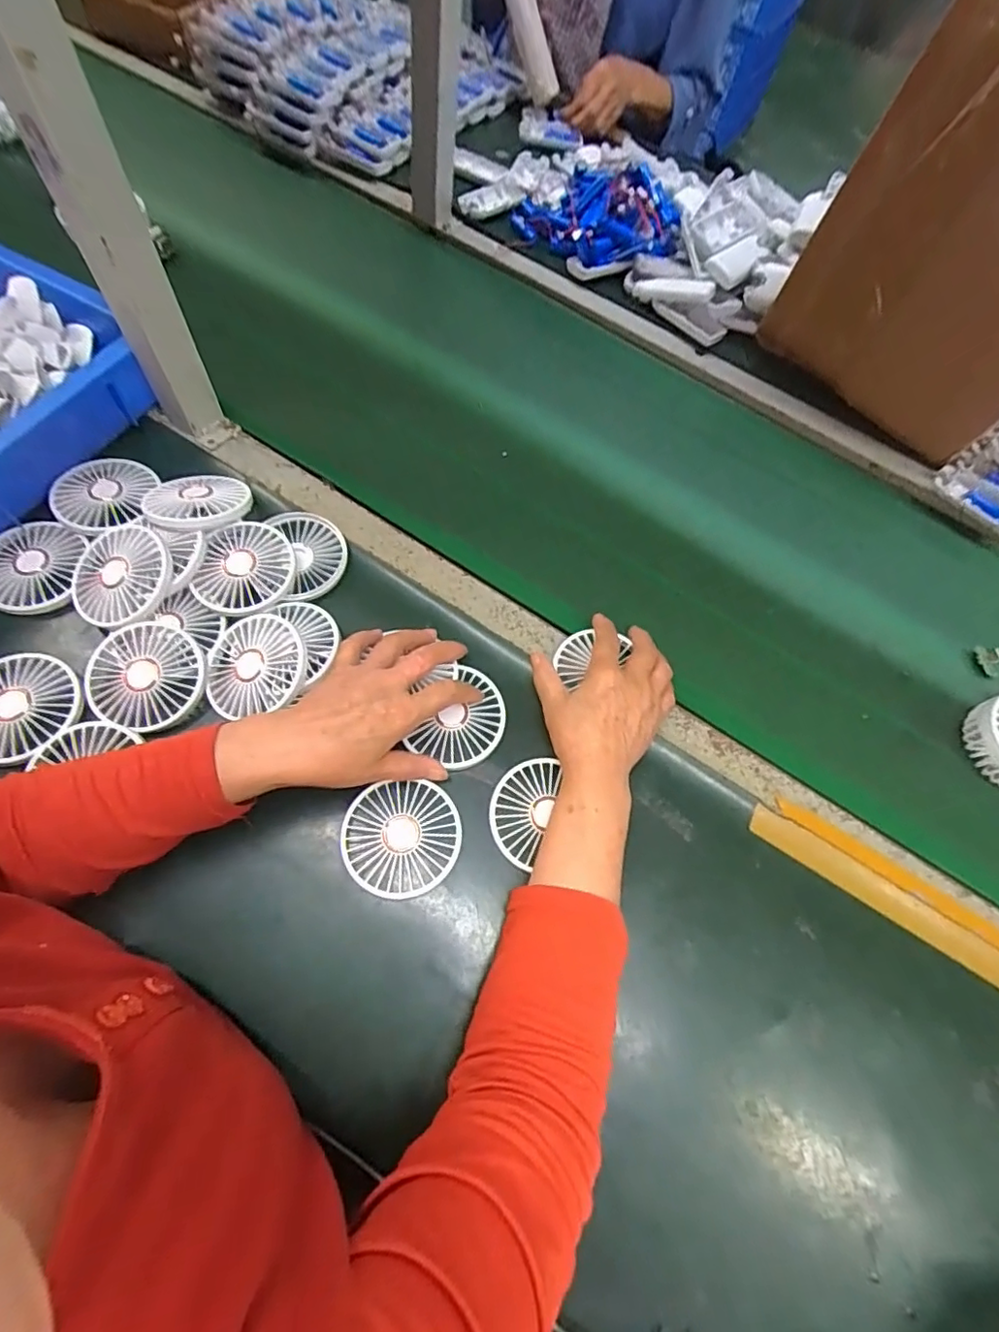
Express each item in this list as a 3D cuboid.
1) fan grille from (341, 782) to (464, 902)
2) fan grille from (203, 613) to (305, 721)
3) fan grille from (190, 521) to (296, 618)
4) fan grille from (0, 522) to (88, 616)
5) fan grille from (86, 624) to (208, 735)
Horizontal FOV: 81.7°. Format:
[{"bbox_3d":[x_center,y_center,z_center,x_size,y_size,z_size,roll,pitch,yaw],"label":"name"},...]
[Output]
[{"bbox_3d":[-0.074,0.131,0.437,0.084,0.012,0.080,0,66,-7],"label":"fan grille"},{"bbox_3d":[-0.195,0.001,0.461,0.082,0.014,0.084,-16,70,7],"label":"fan grille"},{"bbox_3d":[-0.217,-0.083,0.497,0.078,0.022,0.088,9,65,1],"label":"fan grille"},{"bbox_3d":[-0.398,-0.084,0.490,0.074,0.017,0.082,0,65,-8],"label":"fan grille"},{"bbox_3d":[-0.277,0.008,0.454,0.082,0.020,0.085,3,65,-6],"label":"fan grille"}]

